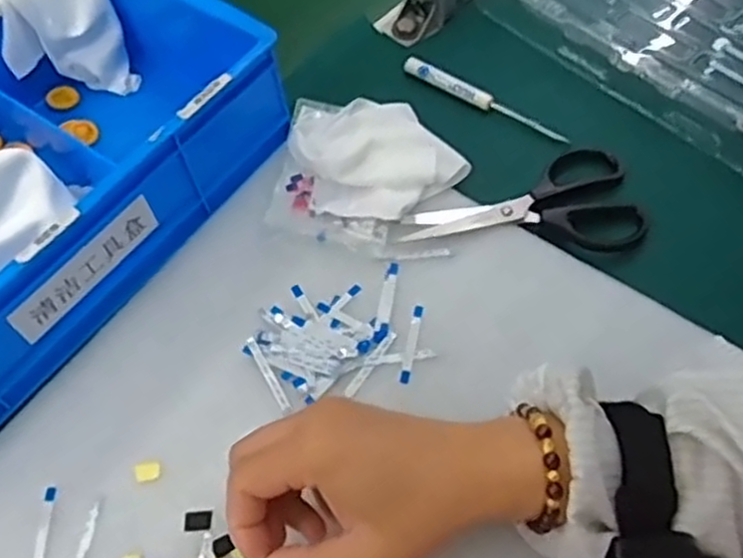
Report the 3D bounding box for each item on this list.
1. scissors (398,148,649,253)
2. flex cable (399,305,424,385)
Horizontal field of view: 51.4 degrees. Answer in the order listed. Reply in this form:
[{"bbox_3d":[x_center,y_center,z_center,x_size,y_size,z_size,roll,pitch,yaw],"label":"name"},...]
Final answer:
[{"bbox_3d":[0.097,-0.040,0.489,0.149,0.007,0.074,-14,60,-5],"label":"scissors"},{"bbox_3d":[0.024,0.037,0.451,0.007,0.004,0.050,9,61,8],"label":"flex cable"}]

